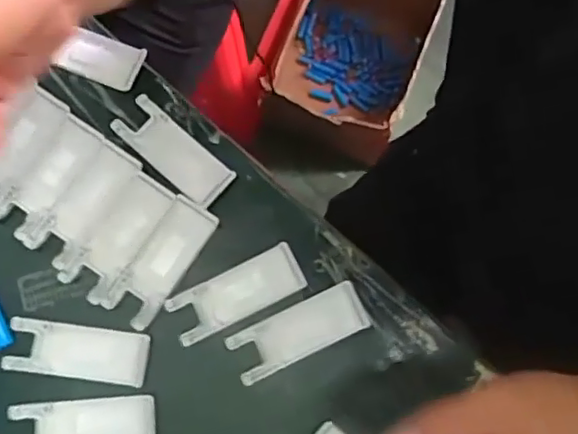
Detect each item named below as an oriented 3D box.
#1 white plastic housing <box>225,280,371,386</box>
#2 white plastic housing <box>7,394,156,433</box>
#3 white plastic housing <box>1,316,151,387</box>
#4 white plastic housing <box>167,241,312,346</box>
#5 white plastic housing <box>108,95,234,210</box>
[{"bbox_3d":[0.008,0.087,0.455,0.105,0.008,0.039,-24,81,-6],"label":"white plastic housing"},{"bbox_3d":[-0.153,0.156,0.440,0.104,0.006,0.039,-4,80,-2],"label":"white plastic housing"},{"bbox_3d":[-0.160,0.102,0.451,0.103,0.004,0.038,8,79,0],"label":"white plastic housing"},{"bbox_3d":[-0.040,0.059,0.461,0.103,0.006,0.039,-26,81,-6],"label":"white plastic housing"},{"bbox_3d":[-0.094,-0.053,0.481,0.103,0.005,0.040,41,81,6],"label":"white plastic housing"}]

